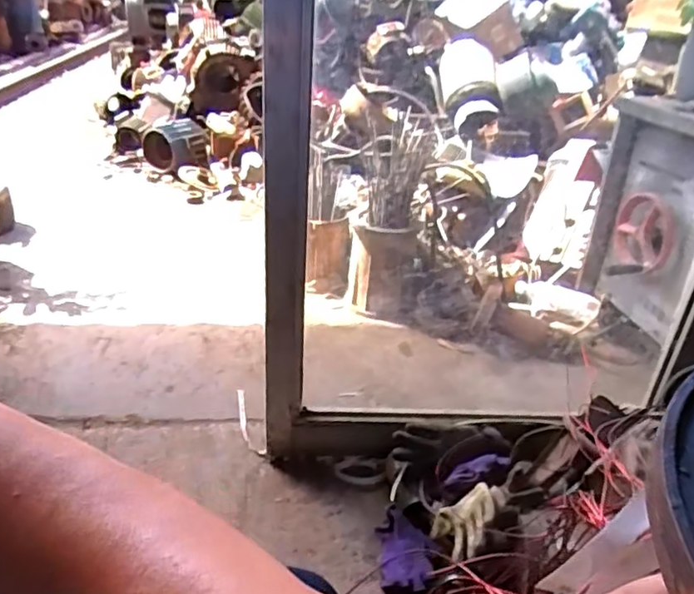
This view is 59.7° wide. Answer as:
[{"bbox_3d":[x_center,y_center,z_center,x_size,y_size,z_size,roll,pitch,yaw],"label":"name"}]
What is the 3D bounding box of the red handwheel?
[{"bbox_3d":[0.655,-0.147,1.351,0.055,0.169,0.181,1,31,-6],"label":"red handwheel"}]

